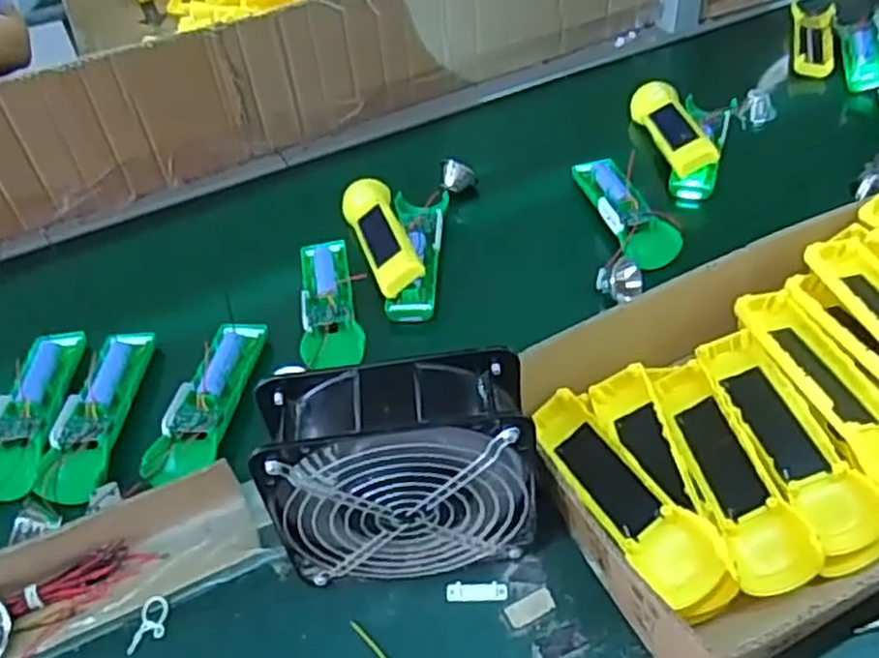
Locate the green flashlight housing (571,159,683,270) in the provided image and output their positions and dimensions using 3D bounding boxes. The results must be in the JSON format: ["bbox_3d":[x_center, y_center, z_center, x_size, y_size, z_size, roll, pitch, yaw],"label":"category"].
[{"bbox_3d":[0.177,-0.116,0.719,0.052,0.025,0.158,-17,47,-2],"label":"green flashlight housing"}]

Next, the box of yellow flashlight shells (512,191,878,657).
[{"bbox_3d":[0.264,0.037,0.507,0.417,0.086,0.233,-27,48,-12],"label":"box of yellow flashlight shells"}]

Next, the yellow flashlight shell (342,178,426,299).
[{"bbox_3d":[-0.055,-0.093,0.709,0.044,0.023,0.166,-20,47,-5],"label":"yellow flashlight shell"}]

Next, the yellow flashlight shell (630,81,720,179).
[{"bbox_3d":[0.243,-0.214,0.795,0.043,0.030,0.157,-11,47,2],"label":"yellow flashlight shell"}]

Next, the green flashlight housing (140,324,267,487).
[{"bbox_3d":[-0.179,0.051,0.592,0.046,0.023,0.158,0,49,13],"label":"green flashlight housing"}]

